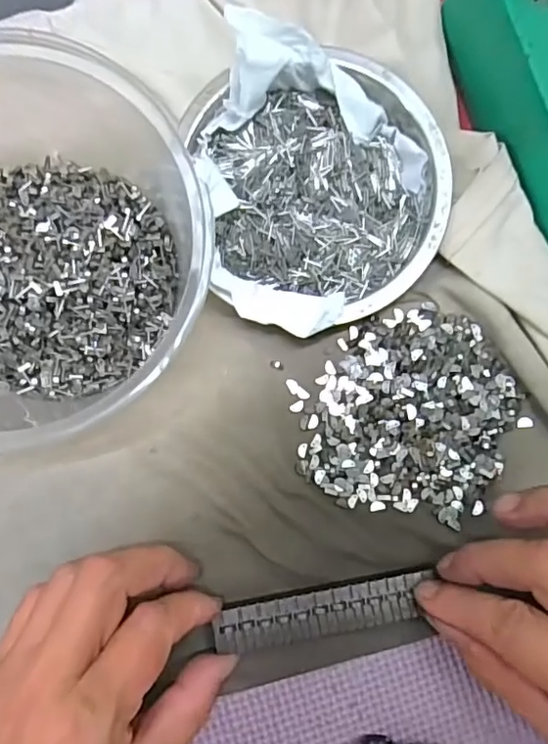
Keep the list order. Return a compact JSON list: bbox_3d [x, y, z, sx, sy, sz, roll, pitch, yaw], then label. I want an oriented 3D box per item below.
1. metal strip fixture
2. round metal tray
[{"bbox_3d":[0.022,0.101,0.238,0.091,0.007,0.022,-11,86,-4],"label":"metal strip fixture"},{"bbox_3d":[0.021,-0.079,0.248,0.103,0.033,0.117,-11,85,-4],"label":"round metal tray"}]

